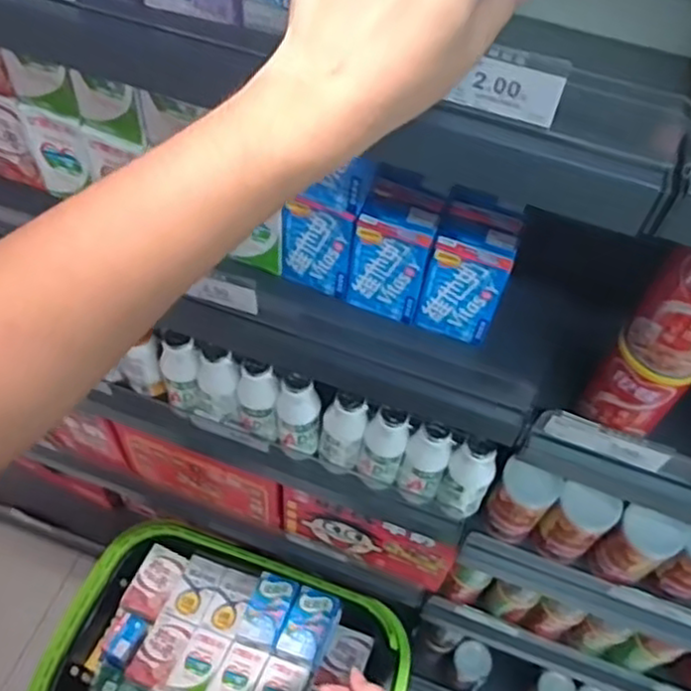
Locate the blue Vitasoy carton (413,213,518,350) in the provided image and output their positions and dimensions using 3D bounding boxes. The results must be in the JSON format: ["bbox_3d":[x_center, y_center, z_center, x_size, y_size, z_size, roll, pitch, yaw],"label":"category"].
[{"bbox_3d":[0.103,-0.055,0.604,0.065,0.101,0.045,22,58,10],"label":"blue Vitasoy carton"}]

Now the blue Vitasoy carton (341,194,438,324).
[{"bbox_3d":[0.041,-0.077,0.615,0.066,0.100,0.048,20,58,9],"label":"blue Vitasoy carton"}]

